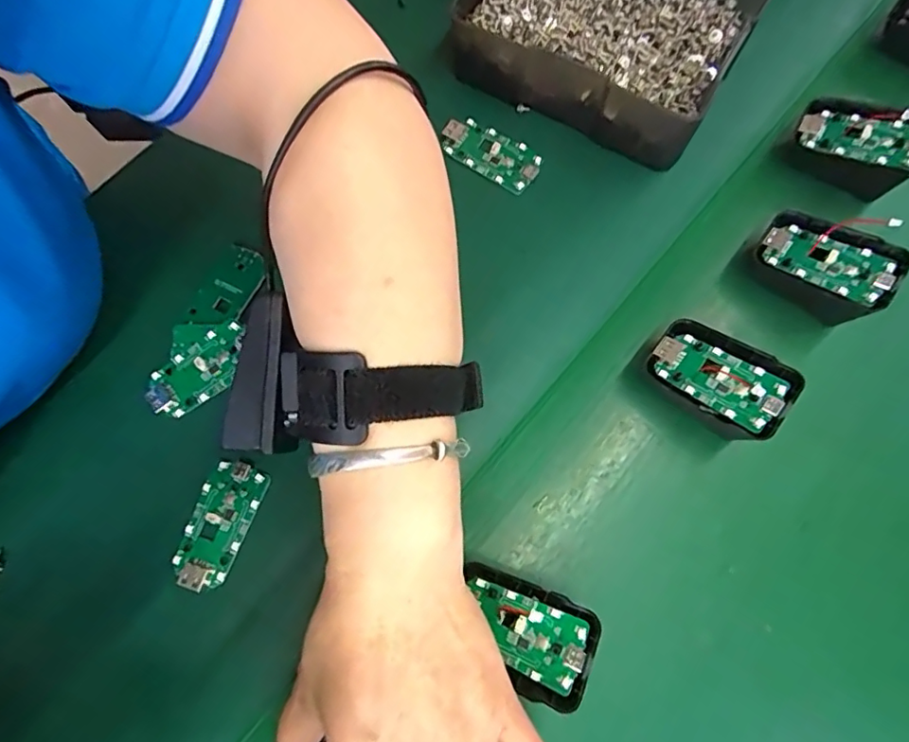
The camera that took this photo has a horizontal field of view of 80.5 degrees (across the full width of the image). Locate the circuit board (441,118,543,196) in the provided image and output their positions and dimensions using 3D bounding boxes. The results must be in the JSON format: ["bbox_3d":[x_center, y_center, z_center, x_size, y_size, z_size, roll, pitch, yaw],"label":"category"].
[{"bbox_3d":[0.022,-0.137,0.338,0.065,0.007,0.030,34,77,8],"label":"circuit board"}]

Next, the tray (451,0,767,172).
[{"bbox_3d":[0.092,-0.213,0.341,0.161,0.051,0.124,30,76,8],"label":"tray"}]

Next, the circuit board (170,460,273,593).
[{"bbox_3d":[-0.123,0.080,0.279,0.032,0.004,0.063,20,75,5],"label":"circuit board"}]

